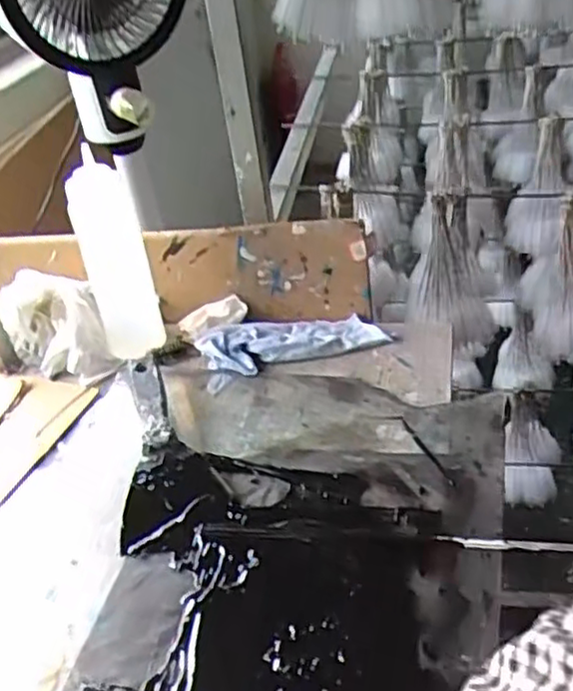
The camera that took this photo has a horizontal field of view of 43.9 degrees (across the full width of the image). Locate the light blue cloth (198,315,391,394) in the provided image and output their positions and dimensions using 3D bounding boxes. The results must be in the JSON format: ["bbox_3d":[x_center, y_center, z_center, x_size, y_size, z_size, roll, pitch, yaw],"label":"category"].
[{"bbox_3d":[0.005,-0.011,0.746,0.189,0.026,0.080,-17,35,-5],"label":"light blue cloth"}]

